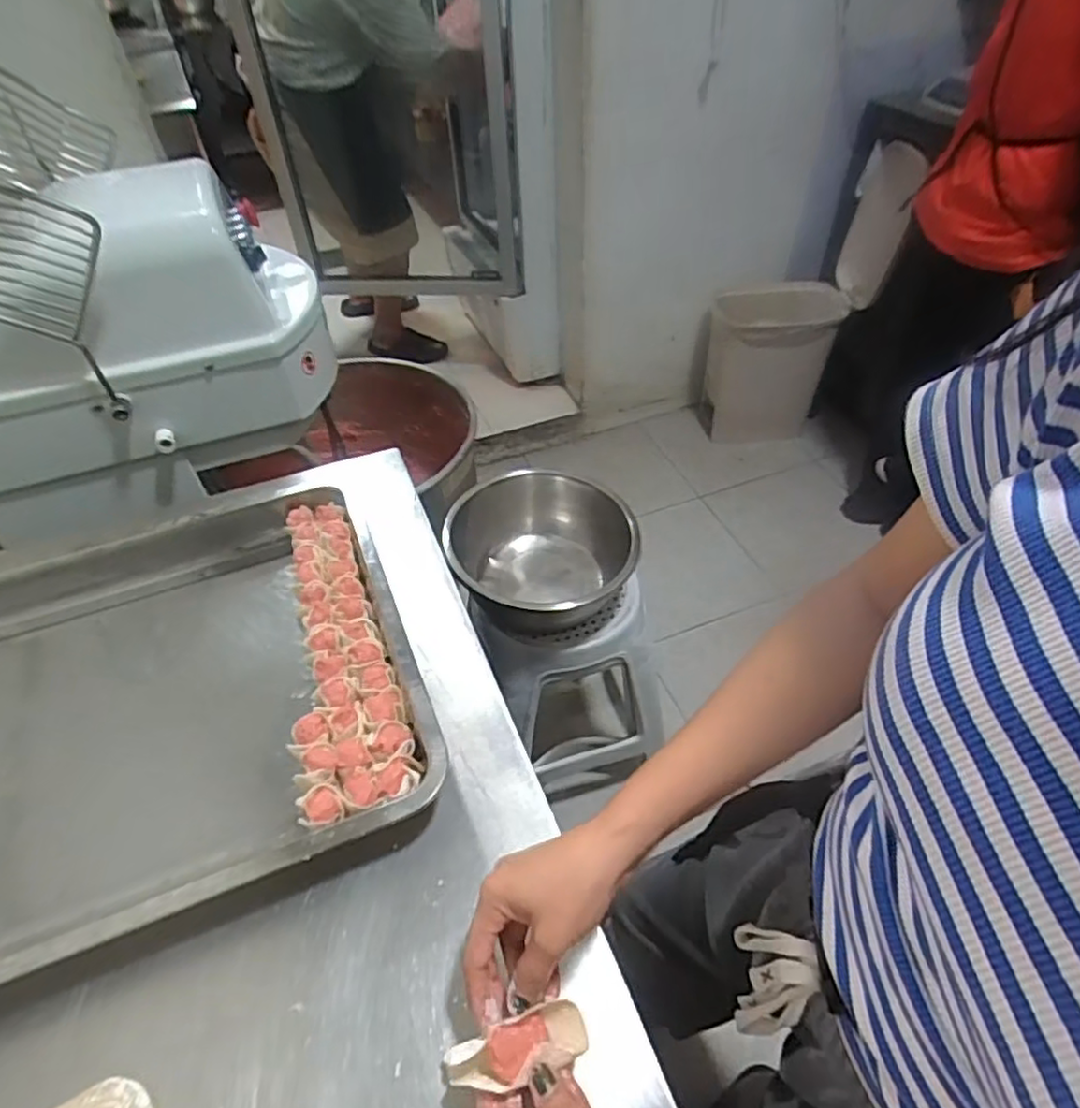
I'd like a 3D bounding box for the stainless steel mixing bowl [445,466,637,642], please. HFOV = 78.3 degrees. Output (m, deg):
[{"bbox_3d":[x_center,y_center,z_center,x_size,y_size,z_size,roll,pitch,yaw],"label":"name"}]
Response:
[{"bbox_3d":[0.009,0.018,1.051,0.283,0.152,0.278,-2,47,2],"label":"stainless steel mixing bowl"}]

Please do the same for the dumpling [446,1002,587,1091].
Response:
[{"bbox_3d":[-0.014,0.281,0.376,0.080,0.015,0.030,-17,47,-5],"label":"dumpling"}]

